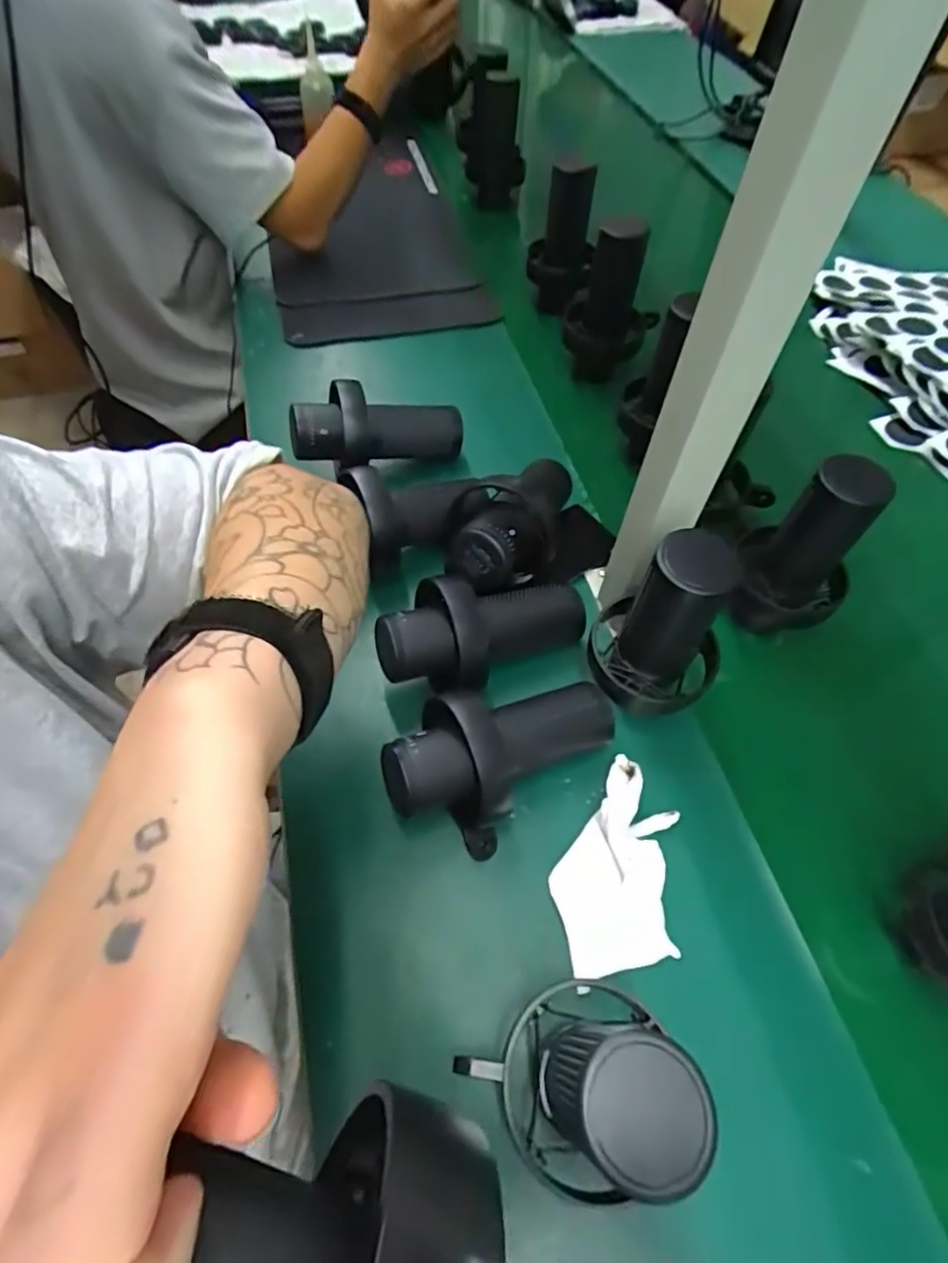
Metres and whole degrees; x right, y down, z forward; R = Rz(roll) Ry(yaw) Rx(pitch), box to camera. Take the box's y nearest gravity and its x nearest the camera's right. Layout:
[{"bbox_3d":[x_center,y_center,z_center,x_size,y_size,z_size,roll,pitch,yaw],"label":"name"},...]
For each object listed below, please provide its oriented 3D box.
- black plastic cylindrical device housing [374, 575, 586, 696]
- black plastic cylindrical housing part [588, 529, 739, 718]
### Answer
[{"bbox_3d":[0.014,0.003,0.497,0.182,0.071,0.086,-10,56,-24],"label":"black plastic cylindrical device housing"},{"bbox_3d":[0.140,-0.010,0.437,0.092,0.147,0.083,20,59,12],"label":"black plastic cylindrical housing part"}]

